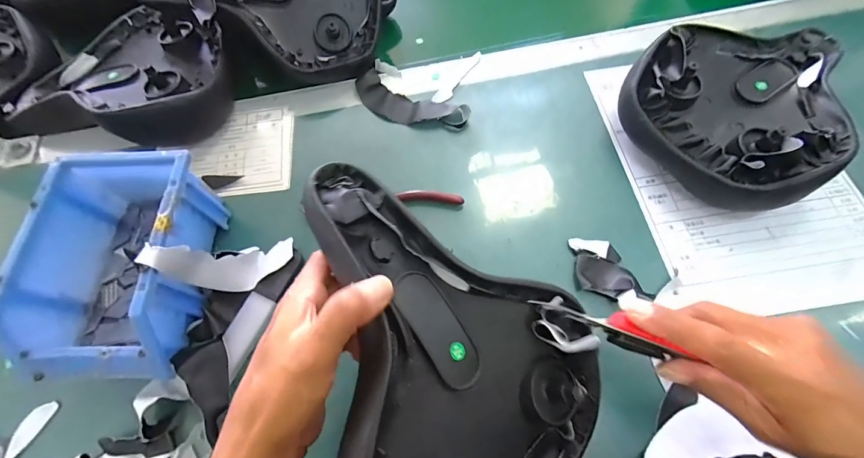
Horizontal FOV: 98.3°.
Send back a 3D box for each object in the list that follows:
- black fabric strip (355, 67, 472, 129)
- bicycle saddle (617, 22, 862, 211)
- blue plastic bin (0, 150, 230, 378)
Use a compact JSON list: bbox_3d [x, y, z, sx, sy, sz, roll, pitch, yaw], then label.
[{"bbox_3d":[-0.027,-0.138,0.417,0.133,0.010,0.047,23,69,12],"label":"black fabric strip"},{"bbox_3d":[0.312,-0.124,0.363,0.227,0.069,0.181,-32,69,-11],"label":"bicycle saddle"},{"bbox_3d":[-0.258,0.030,0.314,0.117,0.075,0.170,-1,66,2],"label":"blue plastic bin"}]

